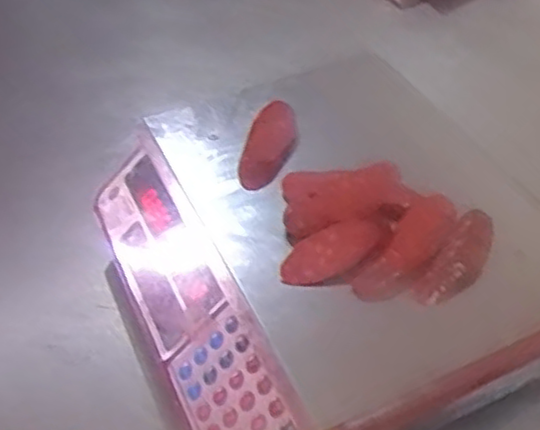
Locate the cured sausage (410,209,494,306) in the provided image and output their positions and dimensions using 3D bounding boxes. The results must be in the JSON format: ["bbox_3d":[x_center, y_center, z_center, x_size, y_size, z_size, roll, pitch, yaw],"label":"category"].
[{"bbox_3d":[0.139,0.034,0.507,0.032,0.022,0.084,30,57,30],"label":"cured sausage"}]

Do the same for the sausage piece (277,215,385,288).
[{"bbox_3d":[0.046,0.026,0.512,0.080,0.024,0.028,-26,49,-17],"label":"sausage piece"}]

